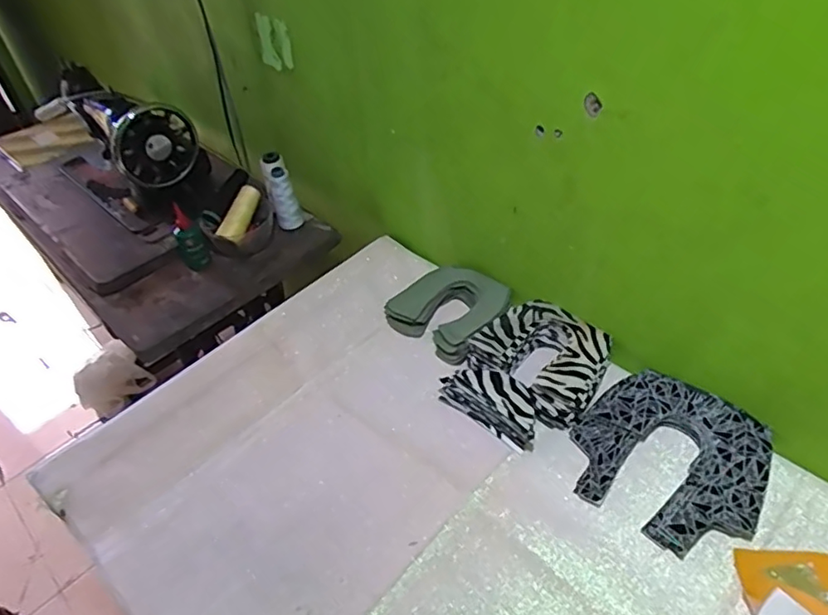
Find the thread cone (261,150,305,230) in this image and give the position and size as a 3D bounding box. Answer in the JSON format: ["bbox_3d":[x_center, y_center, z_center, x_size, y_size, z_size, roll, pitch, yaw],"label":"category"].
[{"bbox_3d":[-0.229,-0.200,1.025,0.046,0.138,0.045,-21,21,-14],"label":"thread cone"}]

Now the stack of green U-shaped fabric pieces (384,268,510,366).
[{"bbox_3d":[0.045,-0.002,0.855,0.152,0.029,0.146,26,53,28],"label":"stack of green U-shaped fabric pieces"}]

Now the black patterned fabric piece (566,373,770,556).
[{"bbox_3d":[0.282,0.166,0.654,0.192,0.038,0.182,29,54,30],"label":"black patterned fabric piece"}]

